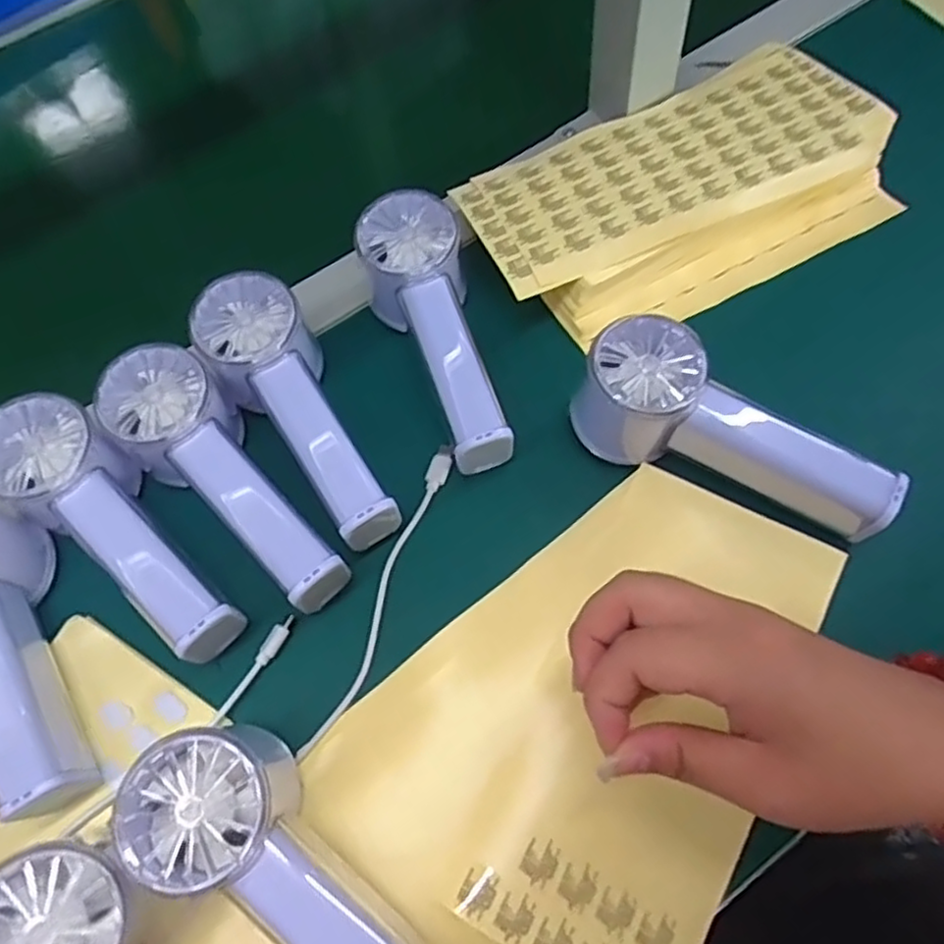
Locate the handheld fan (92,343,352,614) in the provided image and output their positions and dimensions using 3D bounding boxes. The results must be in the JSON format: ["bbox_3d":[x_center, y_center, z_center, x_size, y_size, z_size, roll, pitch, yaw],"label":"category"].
[{"bbox_3d":[-0.119,0.005,0.341,0.052,0.057,0.147,-40,67,-14],"label":"handheld fan"}]

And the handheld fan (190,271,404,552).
[{"bbox_3d":[-0.088,-0.030,0.364,0.054,0.053,0.152,-31,78,-12],"label":"handheld fan"}]

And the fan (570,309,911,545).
[{"bbox_3d":[0.125,-0.022,0.333,0.148,0.058,0.047,22,67,15],"label":"fan"}]

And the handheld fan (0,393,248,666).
[{"bbox_3d":[-0.170,0.024,0.339,0.144,0.060,0.054,33,71,20],"label":"handheld fan"}]

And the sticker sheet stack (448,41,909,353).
[{"bbox_3d":[0.126,-0.170,0.424,0.251,0.045,0.140,-22,63,-6],"label":"sticker sheet stack"}]

